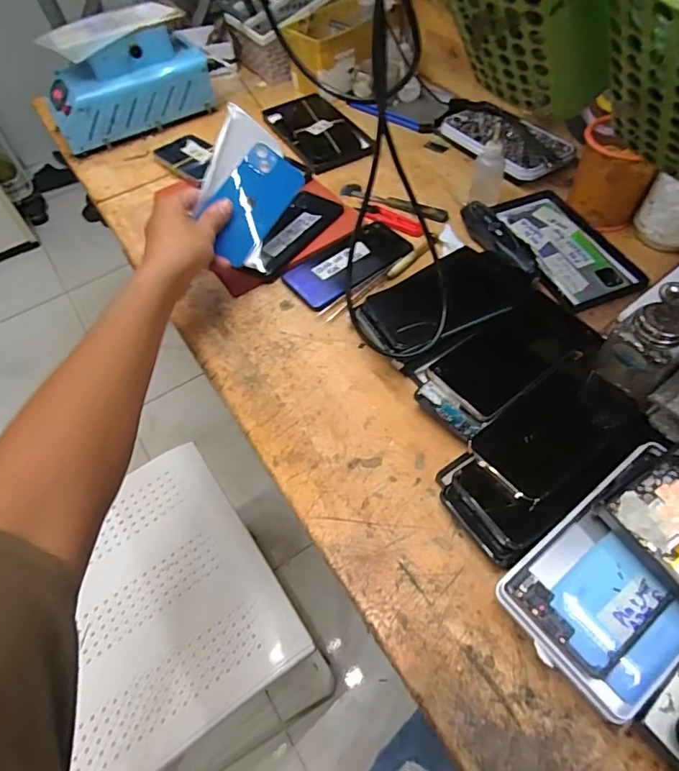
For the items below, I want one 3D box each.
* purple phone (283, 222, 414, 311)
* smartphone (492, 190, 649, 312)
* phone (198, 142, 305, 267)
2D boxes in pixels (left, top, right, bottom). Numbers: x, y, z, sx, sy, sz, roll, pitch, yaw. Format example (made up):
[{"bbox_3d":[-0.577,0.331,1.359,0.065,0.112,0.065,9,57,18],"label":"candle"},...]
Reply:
[{"bbox_3d":[0.012,-0.148,0.584,0.151,0.010,0.077,-35,60,-19],"label":"purple phone"},{"bbox_3d":[0.262,-0.169,0.576,0.108,0.011,0.187,-16,56,-6],"label":"smartphone"},{"bbox_3d":[-0.097,-0.202,0.538,0.008,0.066,0.138,0,55,60],"label":"phone"}]

